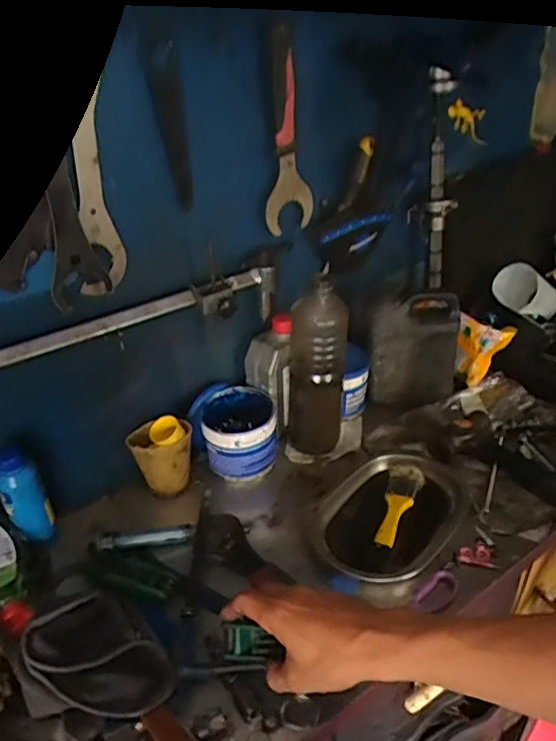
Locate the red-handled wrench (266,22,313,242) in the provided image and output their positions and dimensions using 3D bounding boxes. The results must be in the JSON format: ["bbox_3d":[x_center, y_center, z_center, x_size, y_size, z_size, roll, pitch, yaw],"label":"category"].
[{"bbox_3d":[0.014,-0.292,0.737,0.020,0.233,0.068,26,42,36],"label":"red-handled wrench"}]

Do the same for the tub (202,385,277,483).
[{"bbox_3d":[-0.054,0.090,0.835,0.100,0.084,0.103,-4,34,0],"label":"tub"}]

